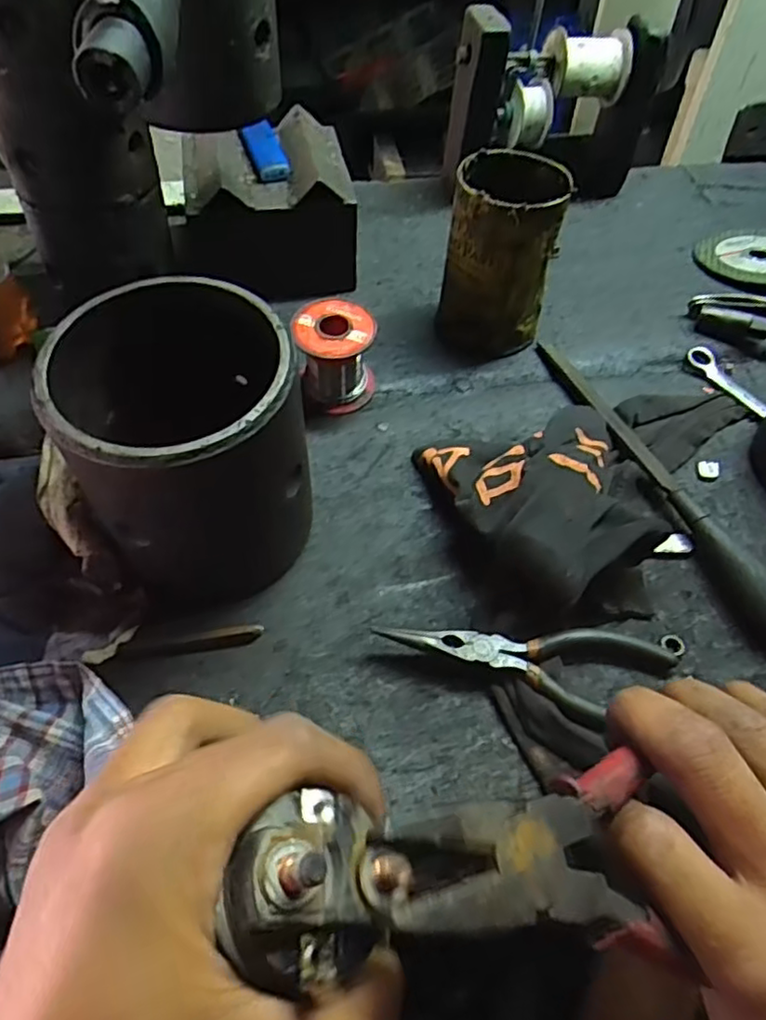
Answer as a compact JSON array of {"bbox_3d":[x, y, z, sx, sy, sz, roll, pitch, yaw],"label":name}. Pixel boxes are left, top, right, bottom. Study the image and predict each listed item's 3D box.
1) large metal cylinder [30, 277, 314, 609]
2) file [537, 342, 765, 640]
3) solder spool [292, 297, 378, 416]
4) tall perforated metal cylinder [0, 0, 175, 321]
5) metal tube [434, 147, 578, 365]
[{"bbox_3d":[-0.096,-0.030,0.333,0.109,0.130,0.115,-19,55,-17],"label":"large metal cylinder"},{"bbox_3d":[0.172,-0.030,0.408,0.030,0.020,0.243,-14,54,-14],"label":"file"},{"bbox_3d":[-0.031,-0.099,0.432,0.050,0.058,0.047,1,52,-2],"label":"solder spool"},{"bbox_3d":[-0.194,-0.239,0.406,0.088,0.203,0.092,-19,55,-17],"label":"tall perforated metal cylinder"},{"bbox_3d":[0.081,-0.173,0.458,0.070,0.117,0.075,11,52,6],"label":"metal tube"}]

